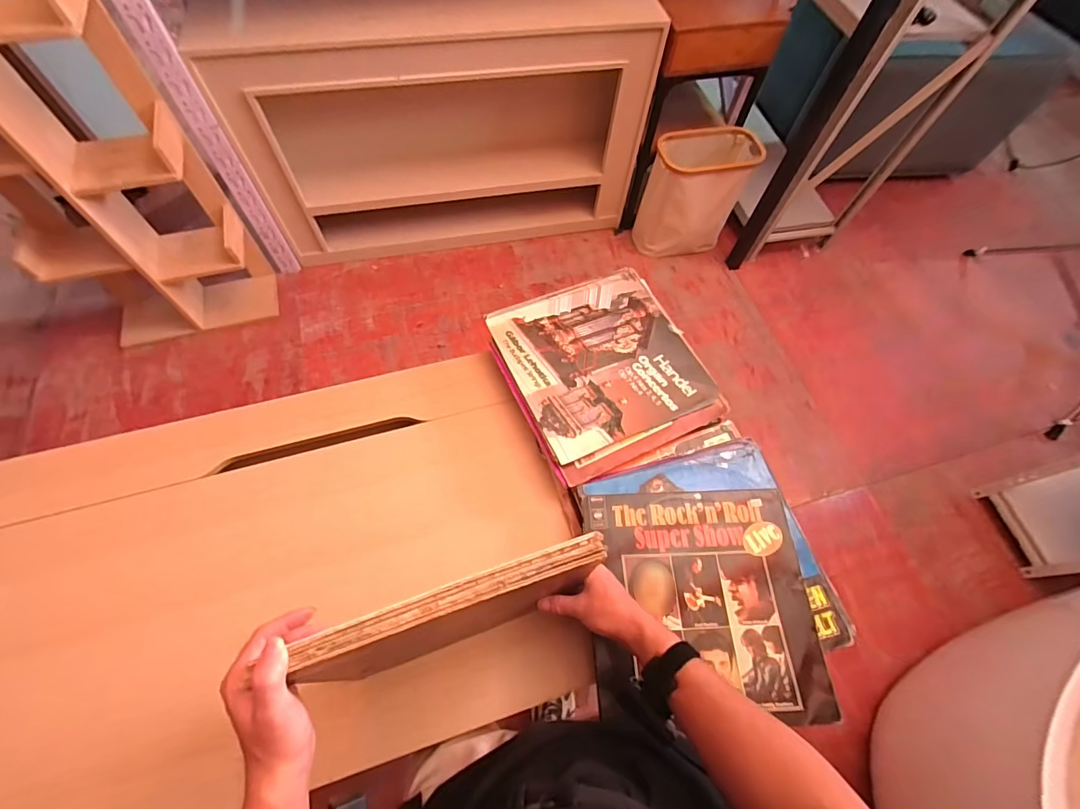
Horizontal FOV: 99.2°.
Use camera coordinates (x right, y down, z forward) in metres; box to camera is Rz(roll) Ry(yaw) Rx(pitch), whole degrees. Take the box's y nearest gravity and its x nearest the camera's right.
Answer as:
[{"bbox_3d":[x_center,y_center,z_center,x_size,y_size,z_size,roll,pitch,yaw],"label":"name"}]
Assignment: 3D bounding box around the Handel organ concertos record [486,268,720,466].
[{"bbox_3d":[0.107,-0.090,0.819,0.309,0.010,0.321,-22,67,-12],"label":"Handel organ concertos record"}]

